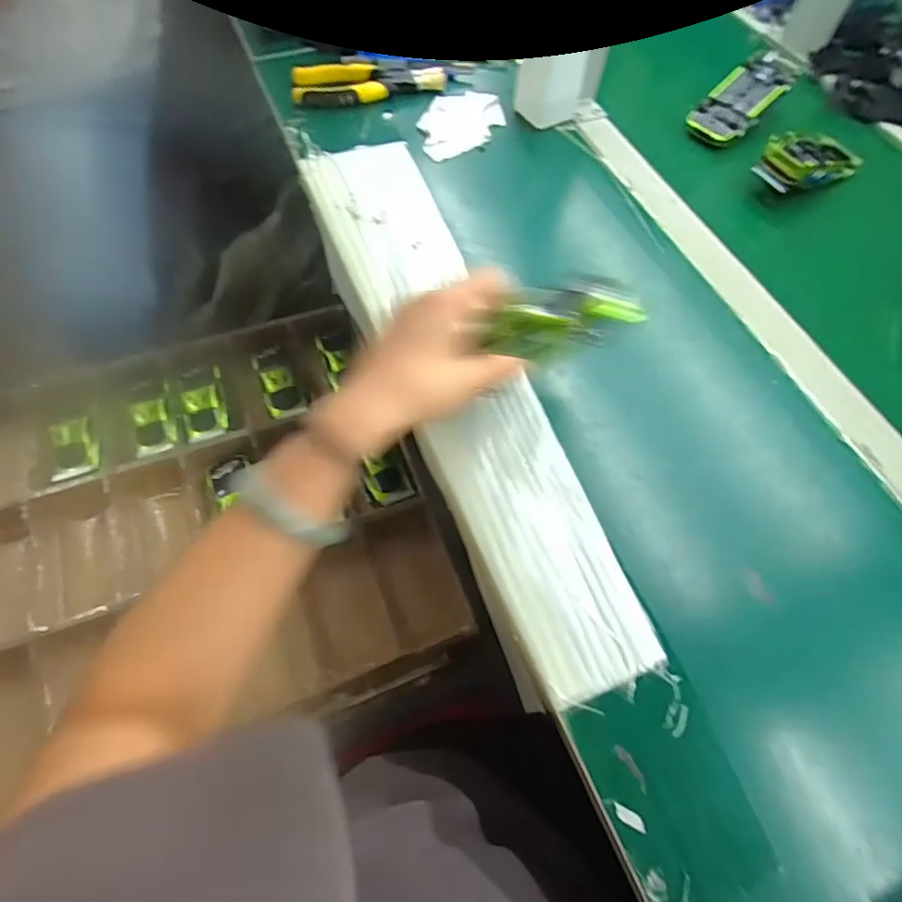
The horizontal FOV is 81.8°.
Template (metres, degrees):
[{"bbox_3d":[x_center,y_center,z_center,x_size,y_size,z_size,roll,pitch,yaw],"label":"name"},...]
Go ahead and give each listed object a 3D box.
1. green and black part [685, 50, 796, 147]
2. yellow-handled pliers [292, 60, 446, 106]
[{"bbox_3d":[0.332,-0.401,0.588,0.064,0.018,0.139,42,84,16],"label":"green and black part"},{"bbox_3d":[-0.091,-0.417,0.587,0.167,0.015,0.056,-11,64,-9],"label":"yellow-handled pliers"}]

